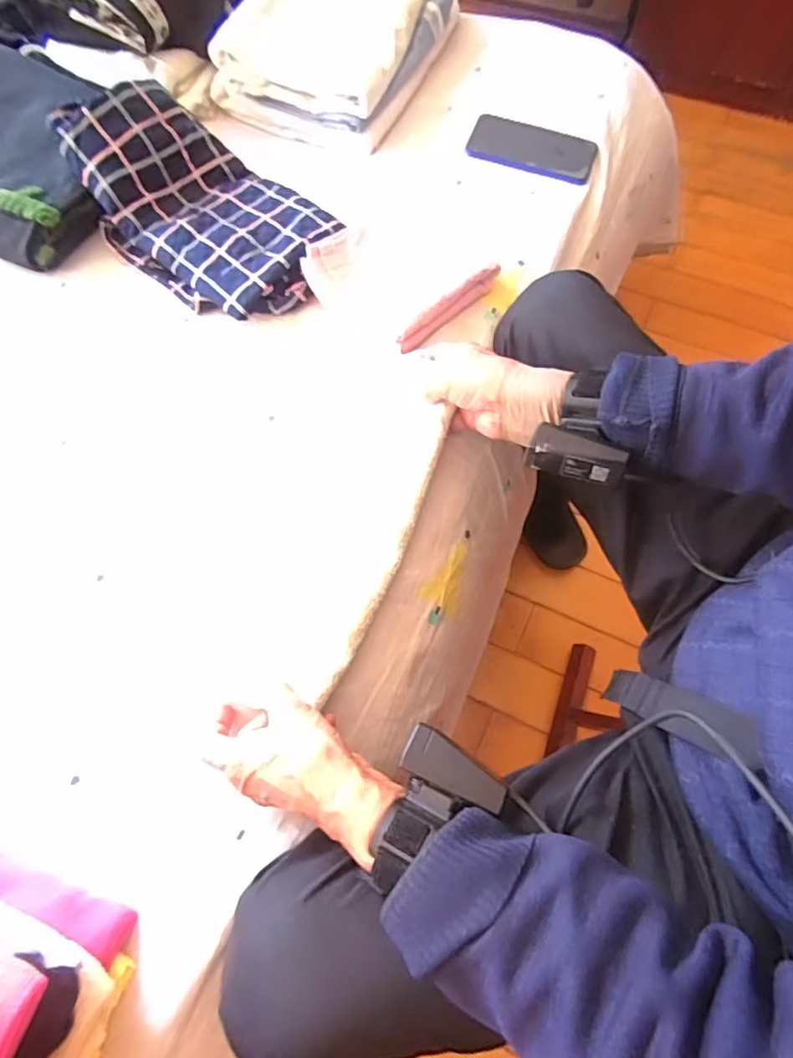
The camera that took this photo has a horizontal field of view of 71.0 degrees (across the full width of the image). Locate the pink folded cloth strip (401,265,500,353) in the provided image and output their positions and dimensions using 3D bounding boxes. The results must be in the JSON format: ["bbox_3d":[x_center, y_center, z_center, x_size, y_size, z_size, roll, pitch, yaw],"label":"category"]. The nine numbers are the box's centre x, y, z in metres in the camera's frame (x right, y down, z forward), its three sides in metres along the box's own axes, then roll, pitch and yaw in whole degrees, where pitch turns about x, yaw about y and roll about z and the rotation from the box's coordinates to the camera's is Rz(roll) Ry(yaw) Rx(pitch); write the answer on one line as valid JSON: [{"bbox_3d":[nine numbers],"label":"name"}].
[{"bbox_3d":[0.057,-0.239,0.598,0.142,0.018,0.023,-42,72,-16],"label":"pink folded cloth strip"}]

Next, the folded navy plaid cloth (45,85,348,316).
[{"bbox_3d":[-0.220,-0.370,0.644,0.325,0.111,0.186,38,72,16],"label":"folded navy plaid cloth"}]

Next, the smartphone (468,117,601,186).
[{"bbox_3d":[0.177,-0.497,0.722,0.159,0.014,0.064,19,89,7],"label":"smartphone"}]

